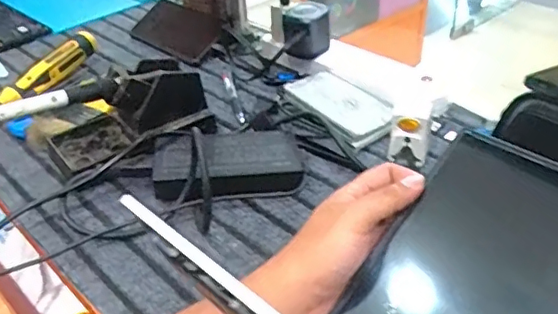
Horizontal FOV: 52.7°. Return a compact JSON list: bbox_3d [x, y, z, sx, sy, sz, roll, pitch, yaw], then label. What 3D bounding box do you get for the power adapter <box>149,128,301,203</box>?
[{"bbox_3d":[-0.049,0.003,0.535,0.135,0.026,0.085,-8,36,-7],"label":"power adapter"}]

